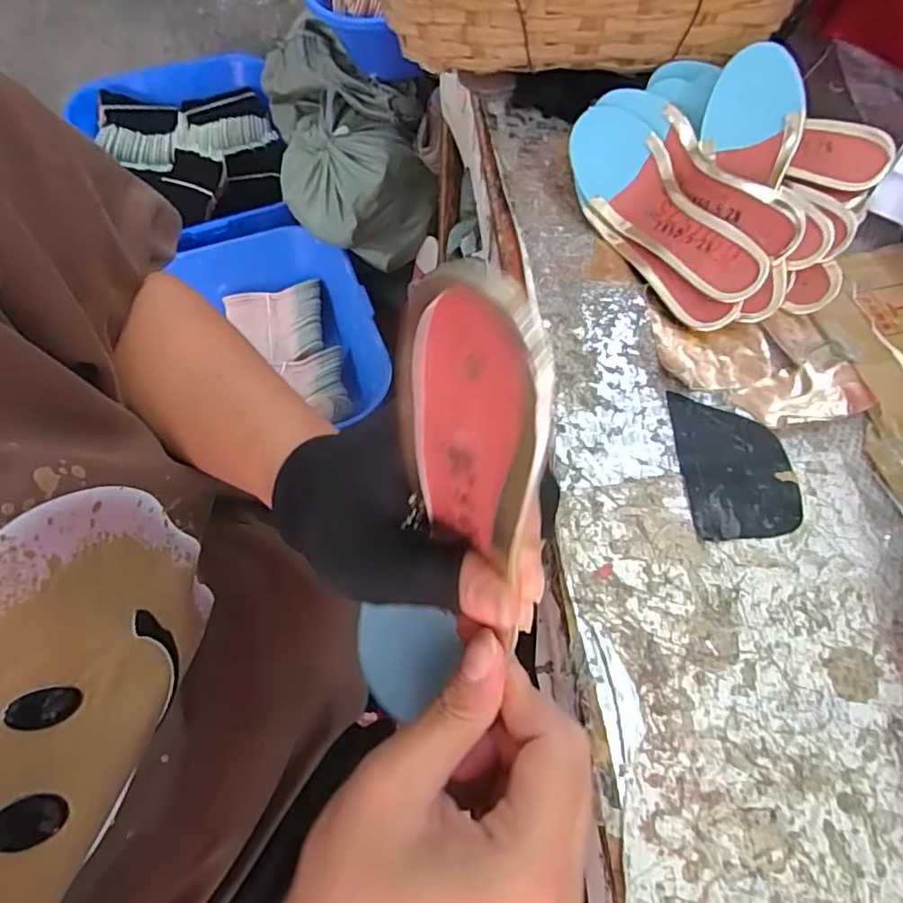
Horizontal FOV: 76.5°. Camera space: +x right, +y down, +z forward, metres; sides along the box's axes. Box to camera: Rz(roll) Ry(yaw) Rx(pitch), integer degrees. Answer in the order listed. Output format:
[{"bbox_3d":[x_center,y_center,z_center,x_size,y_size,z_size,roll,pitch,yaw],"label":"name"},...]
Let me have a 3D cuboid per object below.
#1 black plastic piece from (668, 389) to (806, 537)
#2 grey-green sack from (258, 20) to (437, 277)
[{"bbox_3d":[0.200,0.009,0.405,0.076,0.004,0.107,-3,64,-2],"label":"black plastic piece"},{"bbox_3d":[-0.213,-0.634,1.204,0.300,0.268,0.445,-11,65,-6],"label":"grey-green sack"}]

